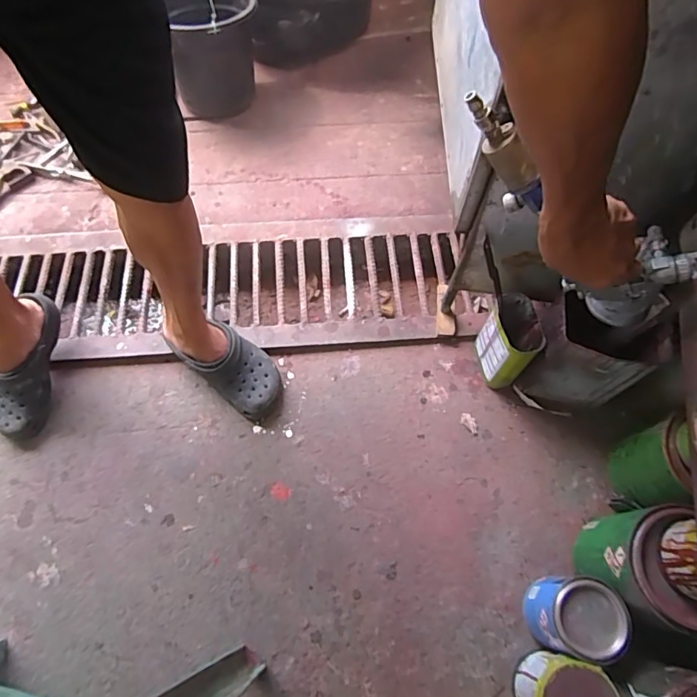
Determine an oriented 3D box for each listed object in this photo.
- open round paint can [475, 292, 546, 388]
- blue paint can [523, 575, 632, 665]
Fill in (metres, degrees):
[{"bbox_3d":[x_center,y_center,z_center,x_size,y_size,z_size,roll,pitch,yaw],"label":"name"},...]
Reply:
[{"bbox_3d":[0.285,-0.010,0.911,0.065,0.161,0.123,-10,67,-4],"label":"open round paint can"},{"bbox_3d":[0.338,0.407,0.761,0.105,0.141,0.105,-3,67,-1],"label":"blue paint can"}]

